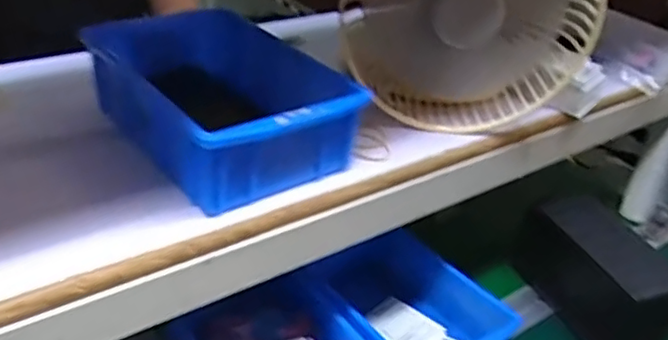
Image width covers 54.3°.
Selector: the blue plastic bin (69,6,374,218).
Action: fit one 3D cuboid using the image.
[{"bbox_3d":[-0.085,-0.054,0.482,0.129,0.064,0.200,-20,39,-36],"label":"blue plastic bin"}]

